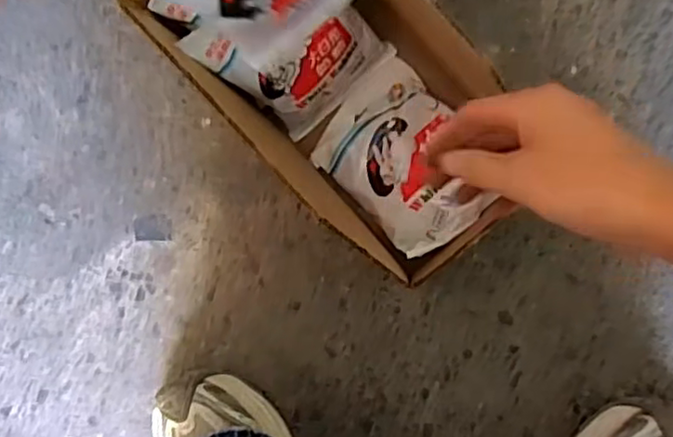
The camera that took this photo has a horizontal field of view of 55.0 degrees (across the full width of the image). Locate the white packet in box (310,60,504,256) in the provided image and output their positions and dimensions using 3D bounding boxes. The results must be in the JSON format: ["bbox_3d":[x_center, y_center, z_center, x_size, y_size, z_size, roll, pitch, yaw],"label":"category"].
[{"bbox_3d":[0.060,-0.051,0.551,0.148,0.045,0.111,45,96,3],"label":"white packet in box"}]

